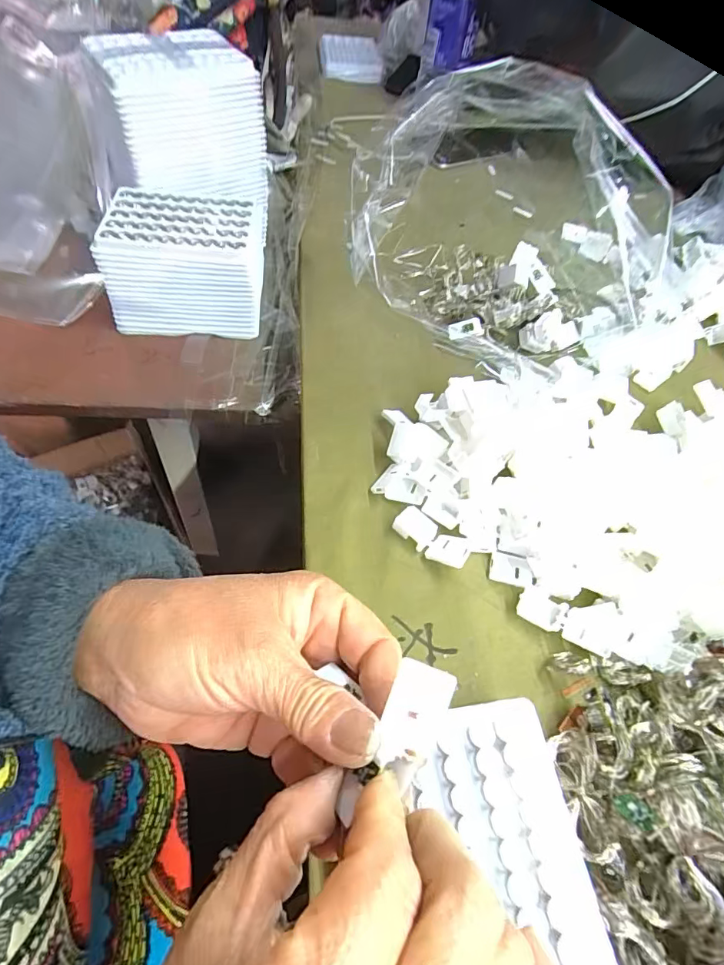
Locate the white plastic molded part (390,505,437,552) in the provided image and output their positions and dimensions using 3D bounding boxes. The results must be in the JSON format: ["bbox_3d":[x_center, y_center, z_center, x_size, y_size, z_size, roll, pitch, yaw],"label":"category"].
[{"bbox_3d":[0.035,0.029,0.321,0.026,0.009,0.020,37,60,17],"label":"white plastic molded part"}]

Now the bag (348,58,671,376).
[{"bbox_3d":[0.120,-0.215,0.397,0.125,0.166,0.226,-36,67,-26],"label":"bag"}]

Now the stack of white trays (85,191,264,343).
[{"bbox_3d":[-0.157,-0.196,0.450,0.136,0.089,0.082,1,57,-6],"label":"stack of white trays"}]

